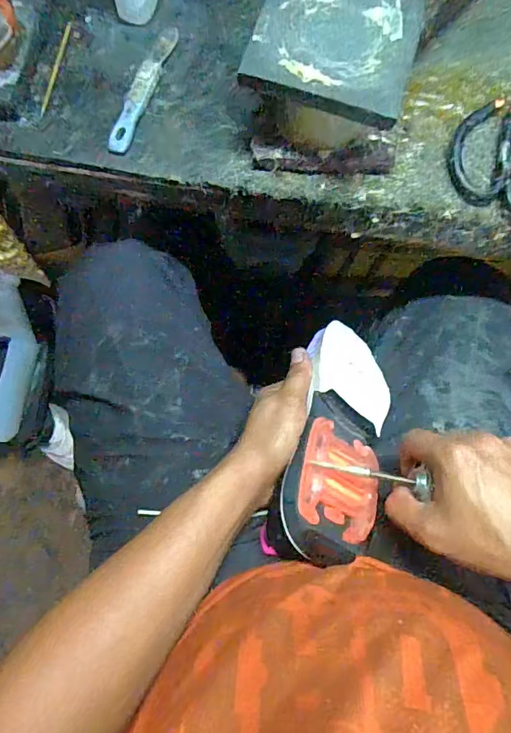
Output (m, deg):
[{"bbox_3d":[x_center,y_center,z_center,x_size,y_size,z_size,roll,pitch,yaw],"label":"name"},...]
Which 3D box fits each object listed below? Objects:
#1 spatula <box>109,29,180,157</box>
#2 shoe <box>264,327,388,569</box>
[{"bbox_3d":[-0.097,-0.242,0.404,0.019,0.008,0.131,19,79,3],"label":"spatula"},{"bbox_3d":[0.075,0.054,0.412,0.083,0.071,0.240,18,54,3],"label":"shoe"}]

